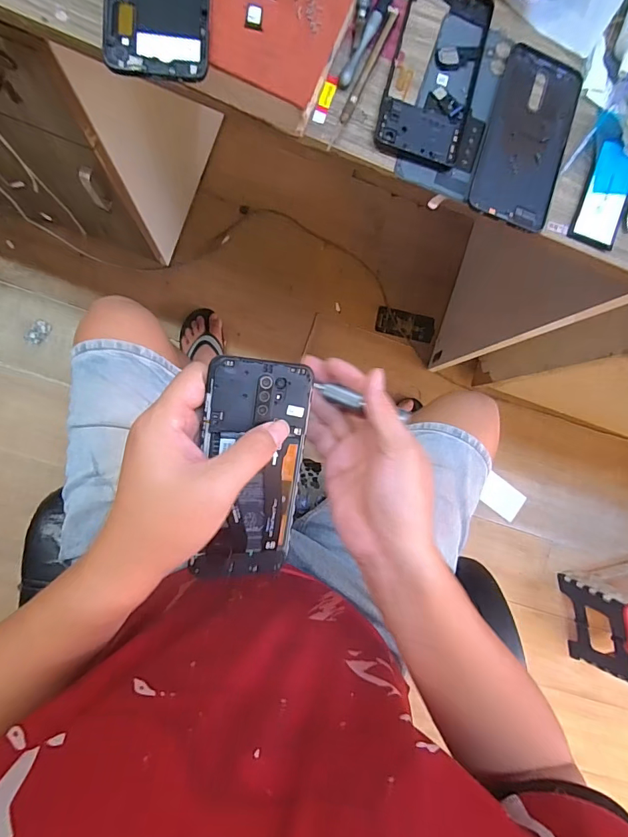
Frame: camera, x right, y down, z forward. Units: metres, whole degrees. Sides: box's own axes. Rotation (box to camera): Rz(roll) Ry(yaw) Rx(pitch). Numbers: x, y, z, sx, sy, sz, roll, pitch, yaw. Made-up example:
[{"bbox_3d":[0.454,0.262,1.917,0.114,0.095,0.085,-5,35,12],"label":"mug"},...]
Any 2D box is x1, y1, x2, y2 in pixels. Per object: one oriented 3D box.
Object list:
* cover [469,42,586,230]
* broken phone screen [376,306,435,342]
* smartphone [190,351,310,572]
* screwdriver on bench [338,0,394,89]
[{"bbox_3d":[0.194,-0.256,0.392,0.074,0.005,0.161,16,86,-6],"label":"cover"},{"bbox_3d":[0.245,-0.252,1.158,0.157,0.008,0.068,11,87,-7],"label":"broken phone screen"},{"bbox_3d":[-0.043,0.039,0.305,0.071,0.007,0.158,3,102,-26],"label":"smartphone"},{"bbox_3d":[0.045,-0.329,0.375,0.011,0.010,0.090,27,85,-6],"label":"screwdriver on bench"}]

